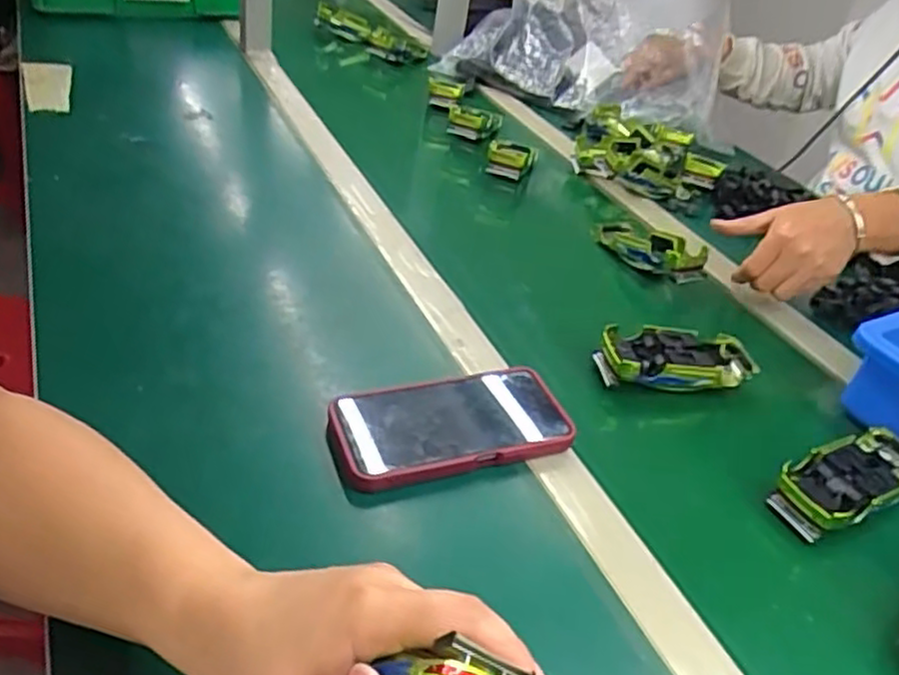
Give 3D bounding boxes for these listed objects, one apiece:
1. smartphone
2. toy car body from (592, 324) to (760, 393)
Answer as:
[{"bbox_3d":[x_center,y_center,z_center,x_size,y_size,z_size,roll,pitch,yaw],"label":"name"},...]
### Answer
[{"bbox_3d":[-0.001,0.060,0.505,0.166,0.018,0.085,-8,41,-22],"label":"smartphone"},{"bbox_3d":[0.195,0.019,0.605,0.134,0.032,0.050,4,38,-10],"label":"toy car body"}]

